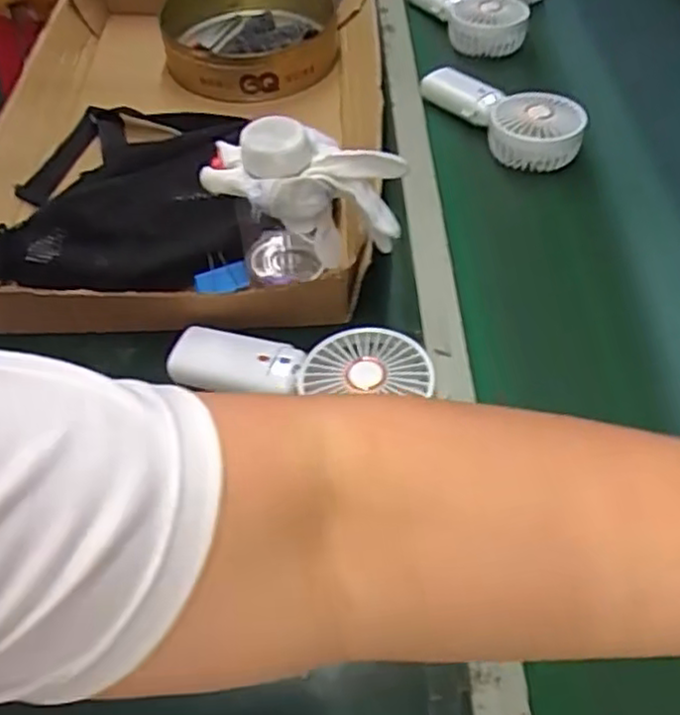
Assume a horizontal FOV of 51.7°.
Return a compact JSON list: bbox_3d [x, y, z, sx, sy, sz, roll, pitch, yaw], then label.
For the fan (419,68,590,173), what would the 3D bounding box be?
[{"bbox_3d":[0.161,-0.245,0.710,0.073,0.051,0.172,-25,55,-21],"label":"fan"}]

